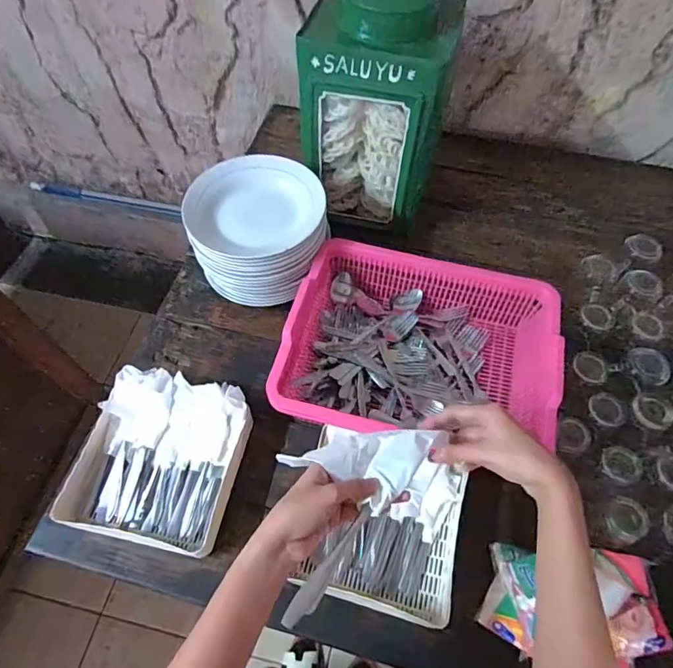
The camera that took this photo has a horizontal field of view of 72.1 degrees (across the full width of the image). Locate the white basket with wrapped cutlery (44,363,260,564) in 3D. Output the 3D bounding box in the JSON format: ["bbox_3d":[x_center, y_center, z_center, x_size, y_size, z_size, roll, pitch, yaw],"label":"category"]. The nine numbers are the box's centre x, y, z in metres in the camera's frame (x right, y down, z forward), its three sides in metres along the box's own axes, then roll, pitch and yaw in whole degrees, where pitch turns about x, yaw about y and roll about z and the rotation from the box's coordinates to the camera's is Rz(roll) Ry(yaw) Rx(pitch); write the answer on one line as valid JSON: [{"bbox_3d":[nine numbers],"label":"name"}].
[{"bbox_3d":[-0.252,0.173,0.656,0.214,0.085,0.214,12,59,6],"label":"white basket with wrapped cutlery"}]

